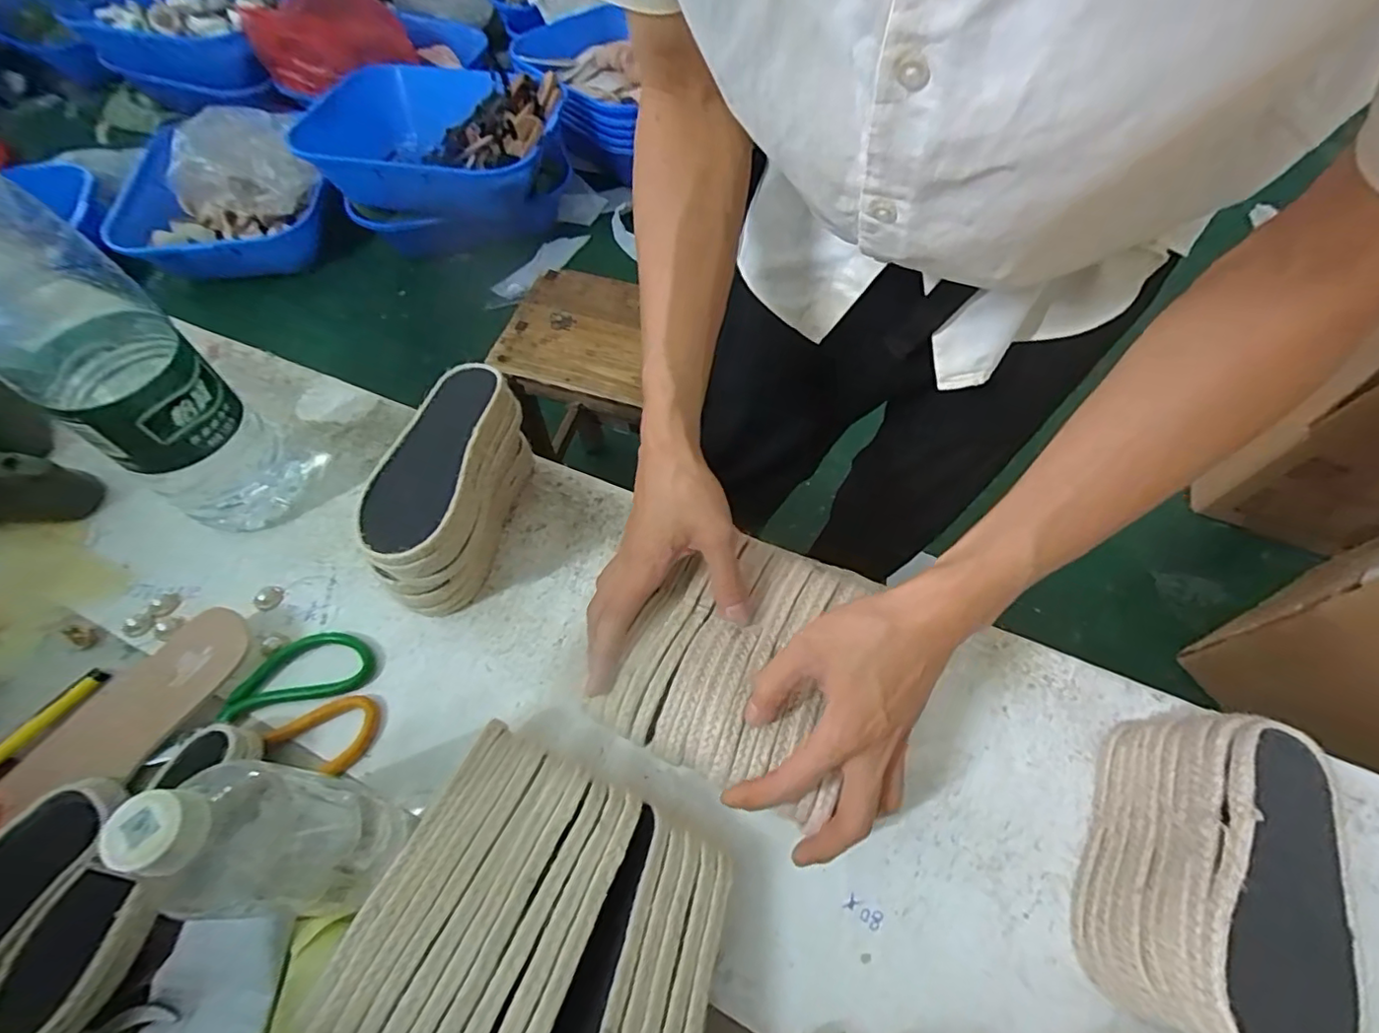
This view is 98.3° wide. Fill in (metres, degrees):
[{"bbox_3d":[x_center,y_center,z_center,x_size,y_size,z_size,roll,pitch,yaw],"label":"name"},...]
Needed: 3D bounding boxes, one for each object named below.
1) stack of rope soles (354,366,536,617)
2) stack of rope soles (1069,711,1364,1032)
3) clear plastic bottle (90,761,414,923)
[{"bbox_3d":[-0.185,-0.020,0.471,0.079,0.109,0.175,5,61,2],"label":"stack of rope soles"},{"bbox_3d":[0.294,0.205,0.339,0.066,0.123,0.171,27,64,13],"label":"stack of rope soles"},{"bbox_3d":[-0.224,0.171,0.317,0.065,0.176,0.069,19,62,9],"label":"clear plastic bottle"}]

